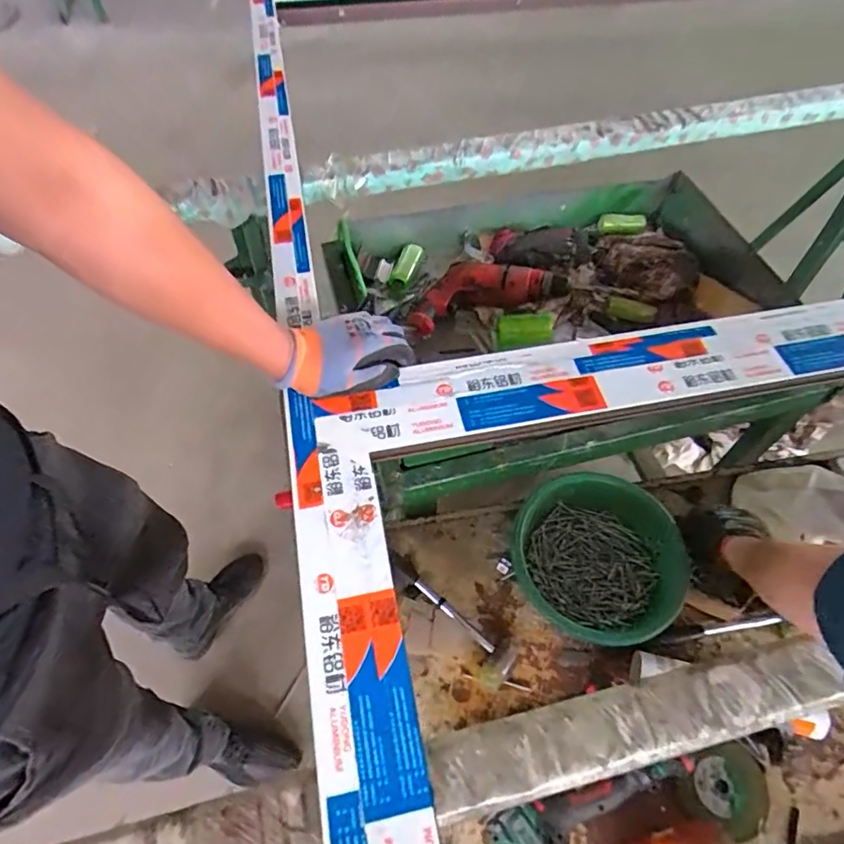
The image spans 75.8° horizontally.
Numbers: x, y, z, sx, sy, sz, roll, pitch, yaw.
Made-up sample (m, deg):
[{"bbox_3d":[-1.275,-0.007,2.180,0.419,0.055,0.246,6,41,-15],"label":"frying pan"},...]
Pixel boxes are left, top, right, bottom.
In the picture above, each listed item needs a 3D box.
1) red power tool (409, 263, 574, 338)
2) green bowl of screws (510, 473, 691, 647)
[{"bbox_3d":[0.096,-0.230,0.930,0.279,0.053,0.128,-19,59,-13],"label":"red power tool"},{"bbox_3d":[0.241,0.189,0.744,0.223,0.068,0.215,0,57,-1],"label":"green bowl of screws"}]

